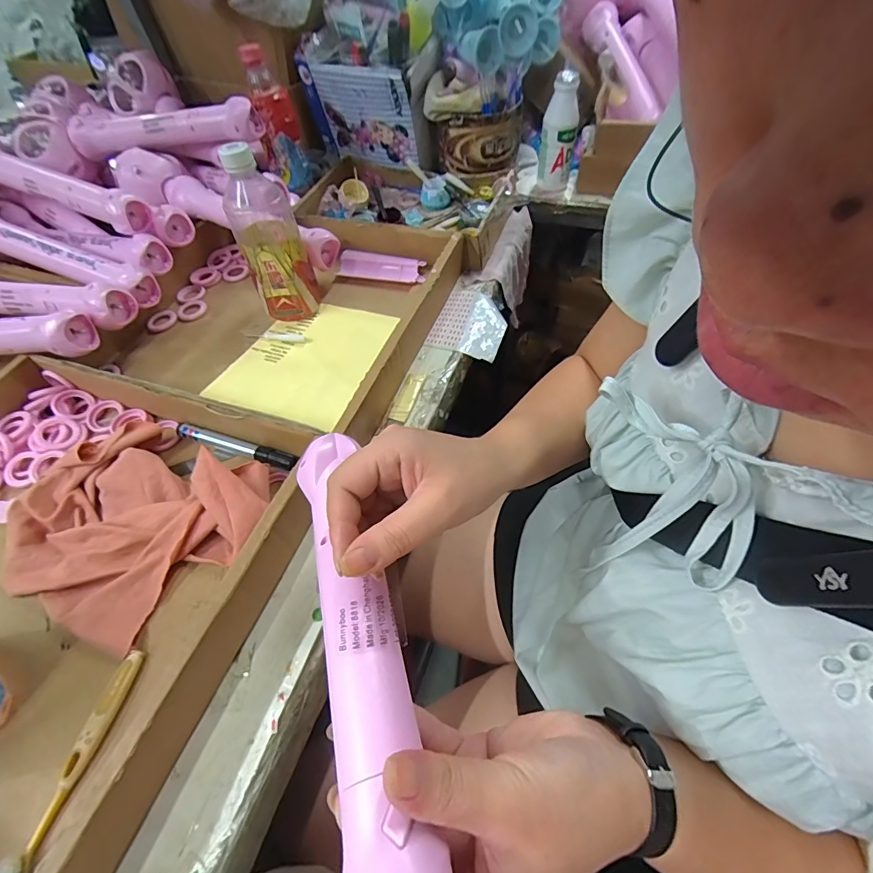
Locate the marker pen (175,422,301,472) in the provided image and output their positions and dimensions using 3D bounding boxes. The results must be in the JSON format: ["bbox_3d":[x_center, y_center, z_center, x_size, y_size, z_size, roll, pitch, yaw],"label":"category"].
[{"bbox_3d":[-0.197,0.011,0.428,0.140,0.016,0.018,14,57,12],"label":"marker pen"}]

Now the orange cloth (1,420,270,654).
[{"bbox_3d":[-0.260,0.073,0.370,0.215,0.043,0.167,18,58,15],"label":"orange cloth"}]

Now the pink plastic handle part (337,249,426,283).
[{"bbox_3d":[-0.076,-0.237,0.603,0.122,0.016,0.048,10,56,10],"label":"pink plastic handle part"}]

